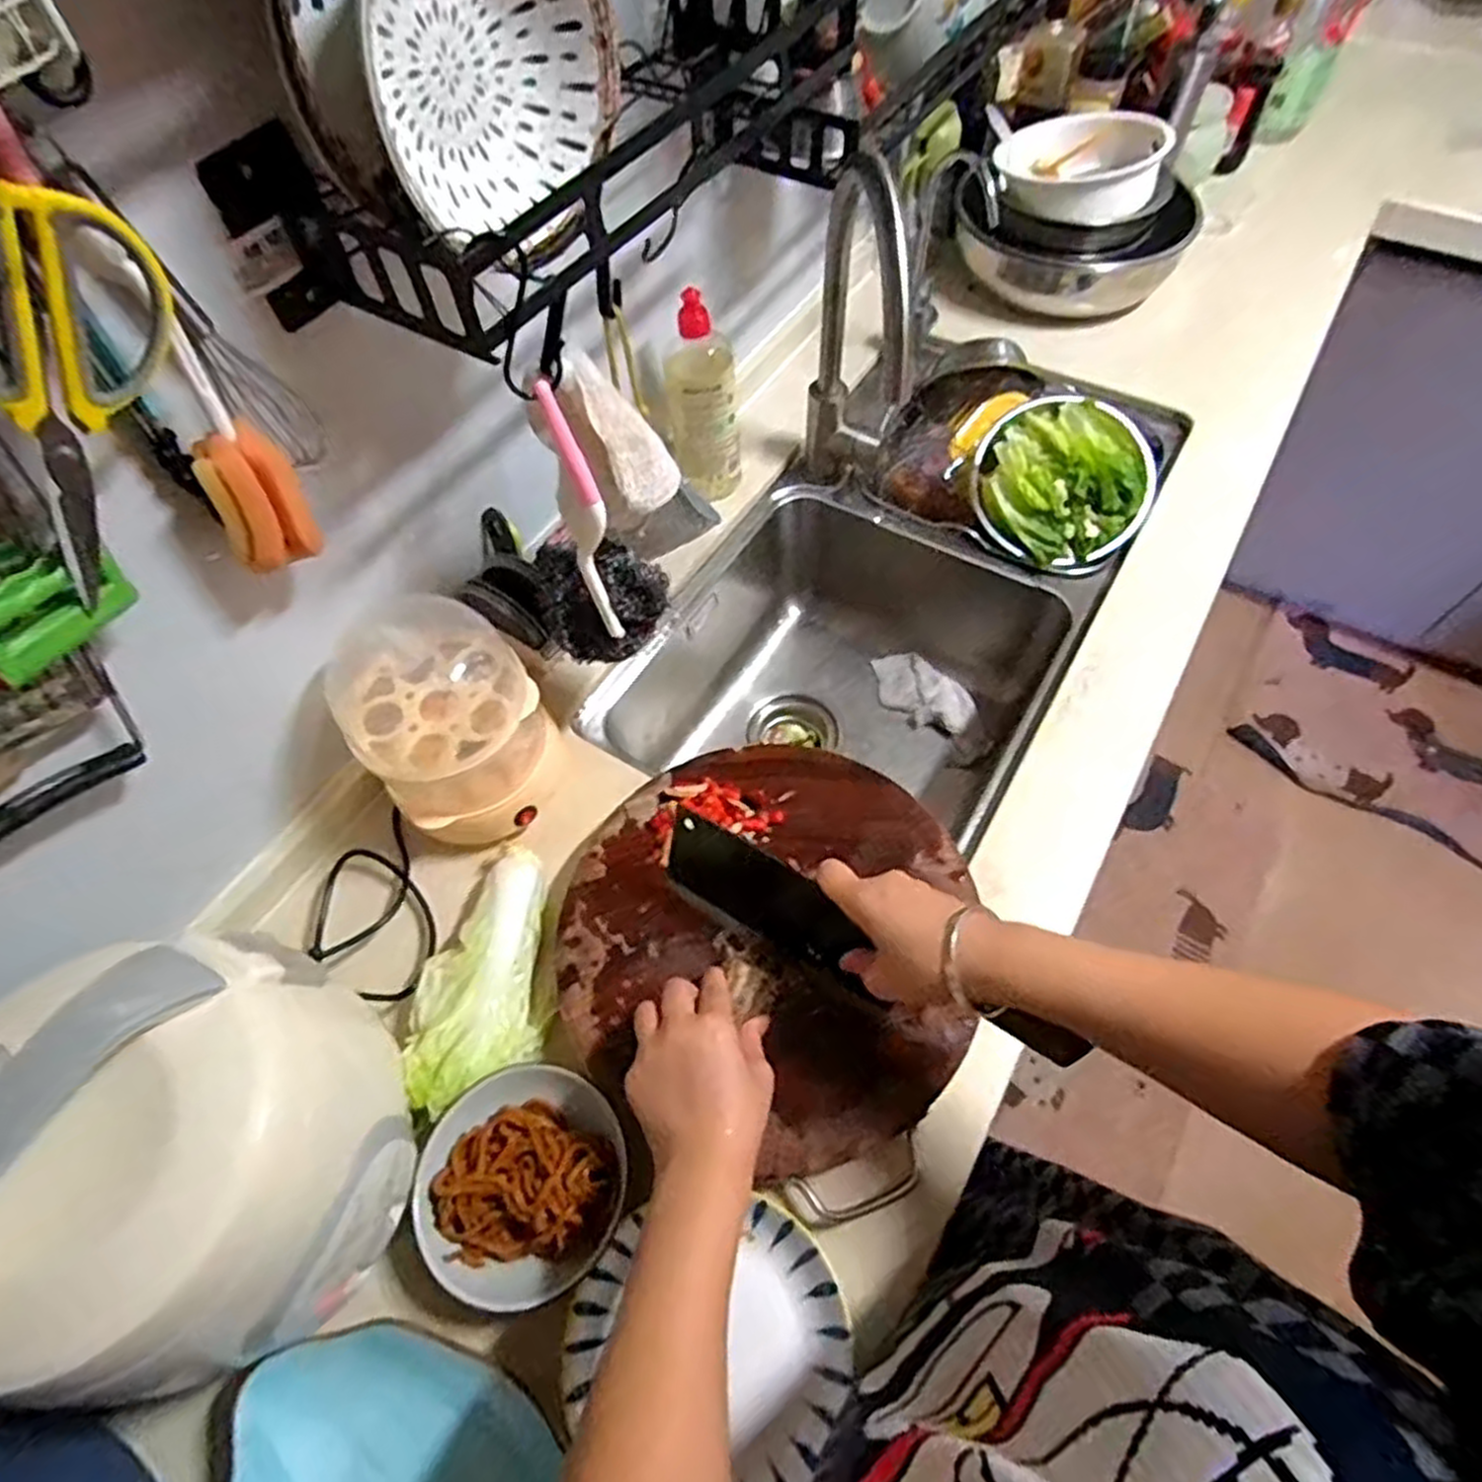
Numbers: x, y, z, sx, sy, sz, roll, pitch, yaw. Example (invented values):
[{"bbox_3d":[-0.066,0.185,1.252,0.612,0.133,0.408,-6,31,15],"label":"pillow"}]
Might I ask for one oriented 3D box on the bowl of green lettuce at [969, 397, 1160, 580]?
[{"bbox_3d":[0.356,-0.282,0.874,0.181,0.099,0.179,-1,59,1],"label":"bowl of green lettuce"}]

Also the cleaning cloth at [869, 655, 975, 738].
[{"bbox_3d":[0.227,-0.062,0.981,0.142,0.029,0.079,36,66,20],"label":"cleaning cloth"}]

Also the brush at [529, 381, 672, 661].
[{"bbox_3d":[-0.109,-0.148,0.560,0.095,0.193,0.081,-13,60,-6],"label":"brush"}]

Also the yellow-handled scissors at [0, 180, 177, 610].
[{"bbox_3d":[-0.321,-0.156,0.371,0.023,0.179,0.103,26,29,16],"label":"yellow-handled scissors"}]

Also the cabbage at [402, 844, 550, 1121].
[{"bbox_3d":[-0.200,0.178,0.603,0.092,0.051,0.198,-4,59,-1],"label":"cabbage"}]

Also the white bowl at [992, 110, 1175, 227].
[{"bbox_3d":[0.435,-0.742,1.004,0.189,0.063,0.189,-1,59,1],"label":"white bowl"}]

